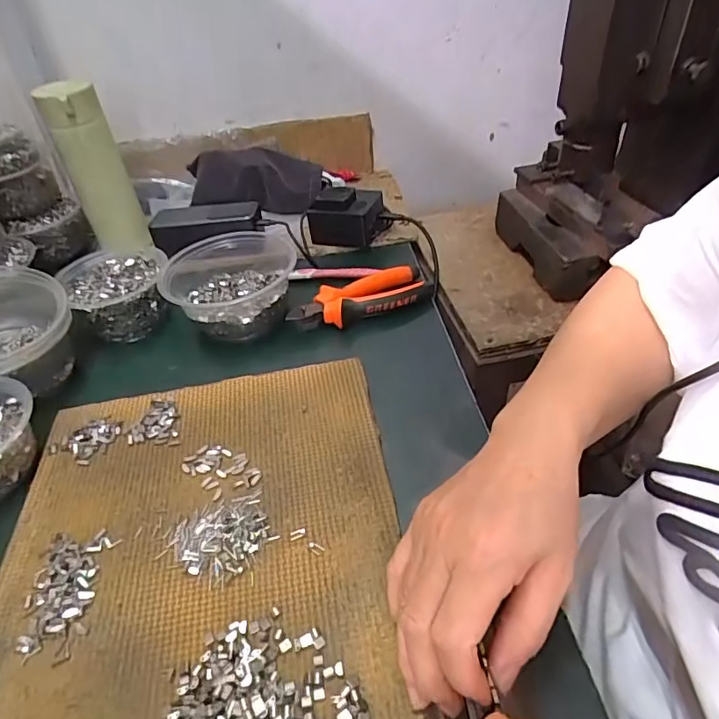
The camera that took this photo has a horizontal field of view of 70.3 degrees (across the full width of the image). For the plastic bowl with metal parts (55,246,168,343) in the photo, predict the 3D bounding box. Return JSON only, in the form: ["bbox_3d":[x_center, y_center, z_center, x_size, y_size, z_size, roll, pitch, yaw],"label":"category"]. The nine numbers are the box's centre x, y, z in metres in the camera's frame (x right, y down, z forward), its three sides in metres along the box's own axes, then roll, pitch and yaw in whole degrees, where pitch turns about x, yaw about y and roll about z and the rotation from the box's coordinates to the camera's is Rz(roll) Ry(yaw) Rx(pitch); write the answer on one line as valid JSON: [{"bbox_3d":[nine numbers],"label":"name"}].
[{"bbox_3d":[-0.252,-0.070,0.548,0.099,0.060,0.106,-3,41,3],"label":"plastic bowl with metal parts"}]

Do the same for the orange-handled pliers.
[{"bbox_3d":[0.000,-0.067,0.532,0.147,0.018,0.056,-17,42,-13],"label":"orange-handled pliers"}]

